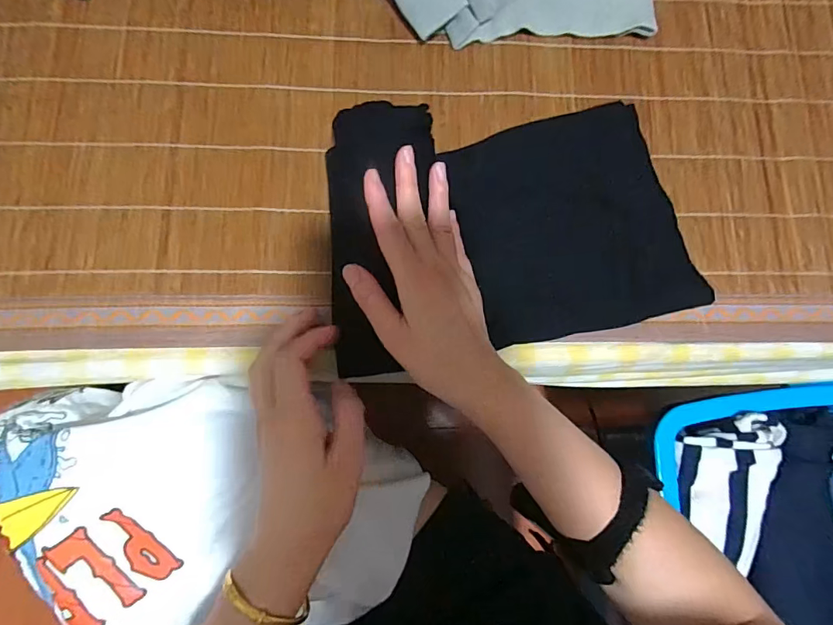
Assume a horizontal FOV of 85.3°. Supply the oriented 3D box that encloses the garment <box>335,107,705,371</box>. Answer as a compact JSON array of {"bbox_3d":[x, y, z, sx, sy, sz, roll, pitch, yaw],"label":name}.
[{"bbox_3d":[0.067,-0.073,0.358,0.271,0.018,0.208,-6,81,3],"label":"garment"}]

